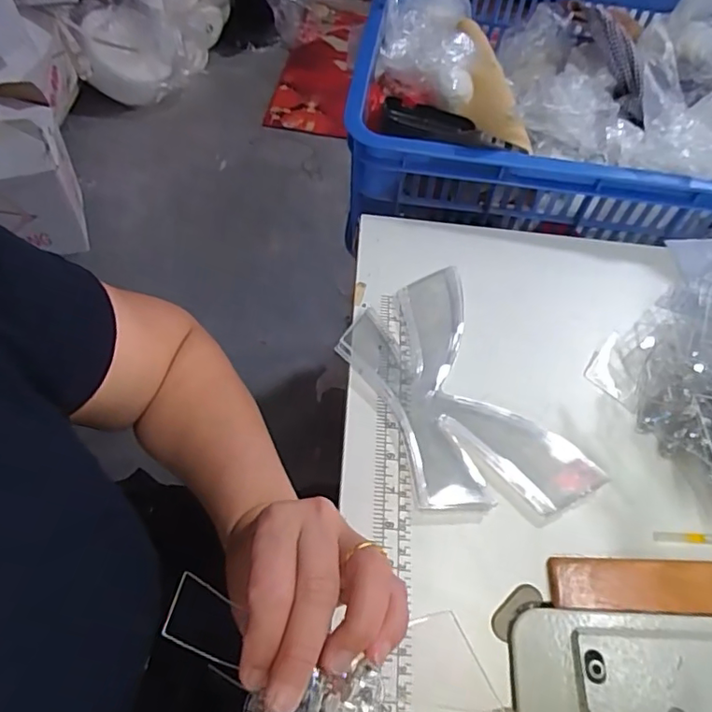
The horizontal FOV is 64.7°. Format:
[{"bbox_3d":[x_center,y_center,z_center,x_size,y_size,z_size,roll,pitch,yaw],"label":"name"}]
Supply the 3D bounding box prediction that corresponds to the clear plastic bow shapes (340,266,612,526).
[{"bbox_3d":[0.078,0.033,0.443,0.122,0.029,0.216,-23,62,-18],"label":"clear plastic bow shapes"}]

